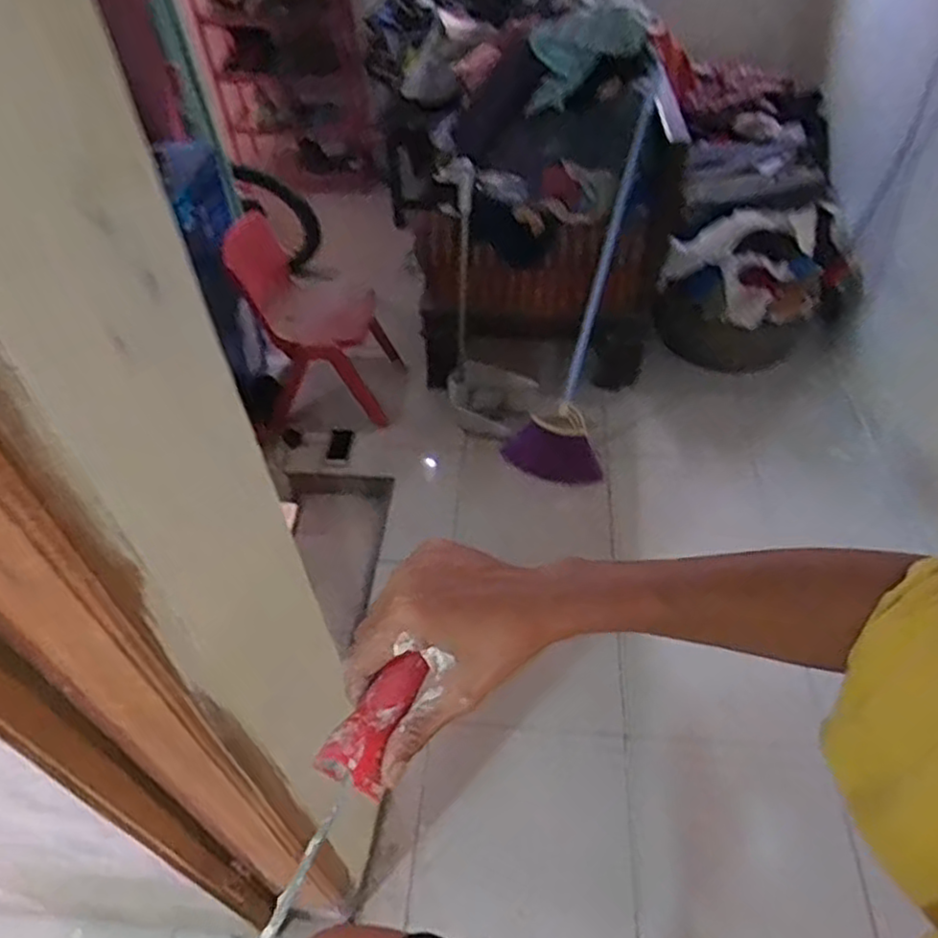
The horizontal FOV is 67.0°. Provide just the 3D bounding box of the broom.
[{"bbox_3d":[0.332,-0.436,1.764,0.265,0.996,0.086,22,20,20],"label":"broom"}]

